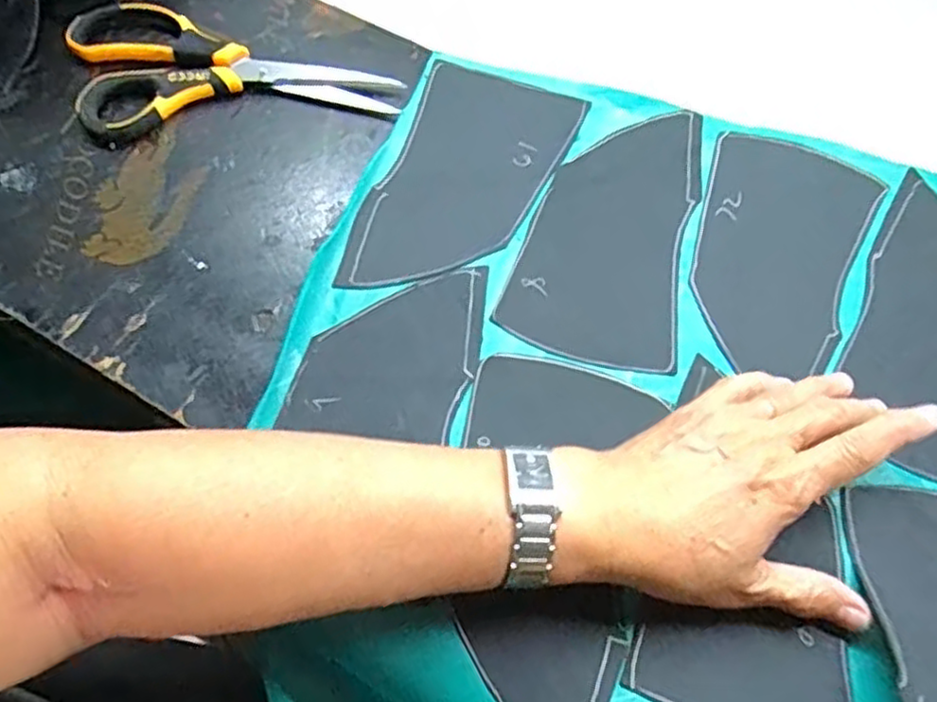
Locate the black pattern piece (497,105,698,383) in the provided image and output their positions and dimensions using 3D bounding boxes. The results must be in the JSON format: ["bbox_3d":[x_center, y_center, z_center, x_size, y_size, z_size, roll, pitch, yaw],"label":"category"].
[{"bbox_3d":[0.077,-0.068,0.401,0.091,0.006,0.159,13,70,5],"label":"black pattern piece"}]

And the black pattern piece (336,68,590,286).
[{"bbox_3d":[-0.002,-0.094,0.409,0.089,0.006,0.156,21,70,4],"label":"black pattern piece"}]

